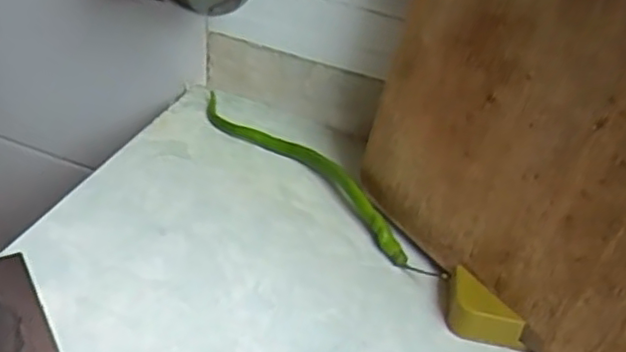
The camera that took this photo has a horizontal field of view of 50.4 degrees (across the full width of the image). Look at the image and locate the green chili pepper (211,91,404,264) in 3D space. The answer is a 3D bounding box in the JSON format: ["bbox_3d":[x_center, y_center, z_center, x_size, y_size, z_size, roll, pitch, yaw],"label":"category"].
[{"bbox_3d":[-0.013,-0.011,0.609,0.039,0.015,0.274,-26,48,-35],"label":"green chili pepper"}]

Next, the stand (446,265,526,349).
[{"bbox_3d":[0.117,0.099,0.480,0.030,0.028,0.067,-20,45,-30],"label":"stand"}]

